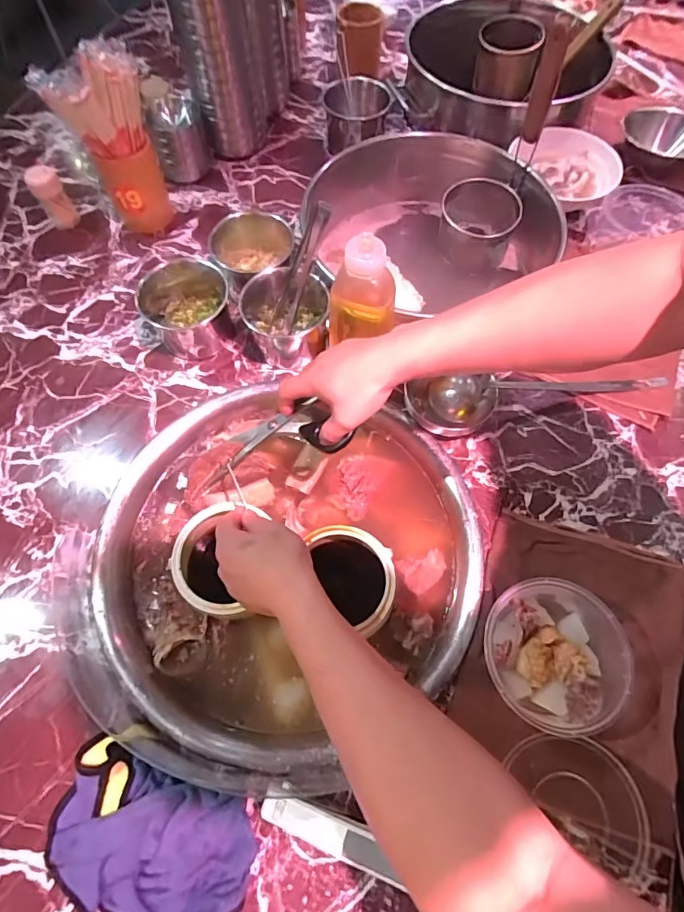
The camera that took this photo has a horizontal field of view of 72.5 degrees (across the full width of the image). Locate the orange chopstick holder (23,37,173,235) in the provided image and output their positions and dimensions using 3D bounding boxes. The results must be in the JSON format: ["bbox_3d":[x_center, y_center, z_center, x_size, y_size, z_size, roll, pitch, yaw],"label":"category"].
[{"bbox_3d":[-0.323,-0.442,0.681,0.074,0.224,0.105,34,69,14],"label":"orange chopstick holder"}]

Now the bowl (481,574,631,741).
[{"bbox_3d":[0.218,0.201,0.471,0.143,0.054,0.133,0,65,0],"label":"bowl"}]

